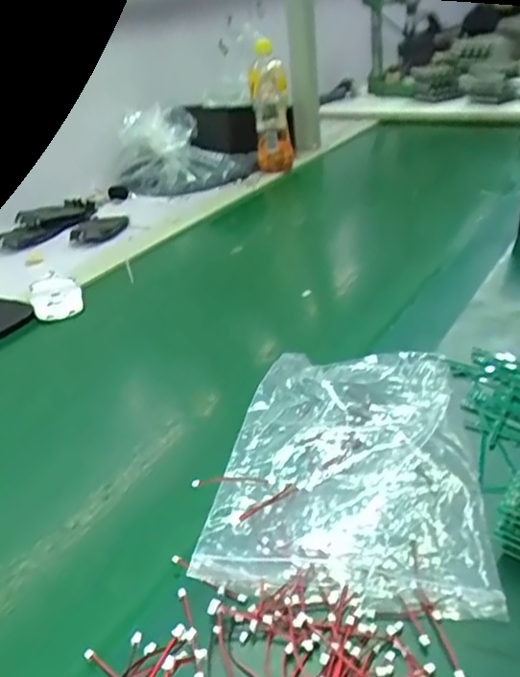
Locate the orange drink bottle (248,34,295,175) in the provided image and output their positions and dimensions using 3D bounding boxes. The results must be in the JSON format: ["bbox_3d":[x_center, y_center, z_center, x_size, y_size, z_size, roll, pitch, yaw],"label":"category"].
[{"bbox_3d":[0.020,-0.406,1.087,0.067,0.200,0.053,-3,30,7],"label":"orange drink bottle"}]

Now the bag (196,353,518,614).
[{"bbox_3d":[0.066,0.080,0.440,0.168,0.018,0.235,-1,31,11],"label":"bag"}]

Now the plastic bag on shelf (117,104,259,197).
[{"bbox_3d":[-0.137,-0.336,1.116,0.248,0.137,0.154,-6,30,3],"label":"plastic bag on shelf"}]

